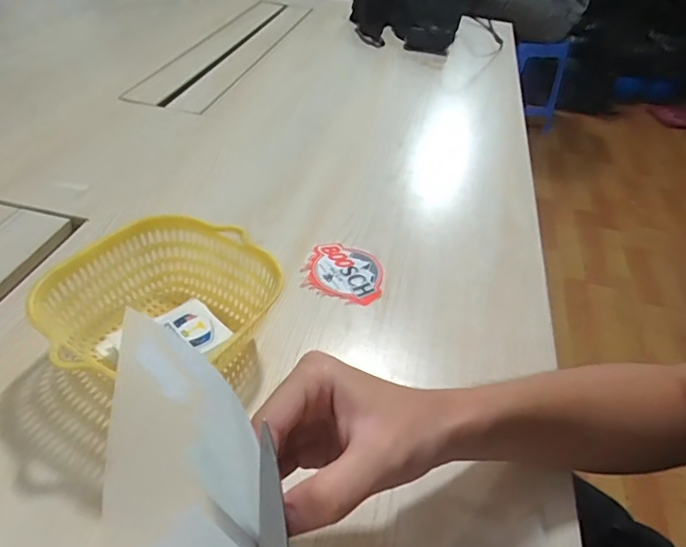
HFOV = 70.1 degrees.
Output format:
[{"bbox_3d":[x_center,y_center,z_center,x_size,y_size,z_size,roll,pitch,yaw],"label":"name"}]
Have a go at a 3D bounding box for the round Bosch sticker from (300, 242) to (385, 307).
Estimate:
[{"bbox_3d":[0.003,-0.003,0.522,0.084,0.006,0.080,2,42,-2],"label":"round Bosch sticker"}]

